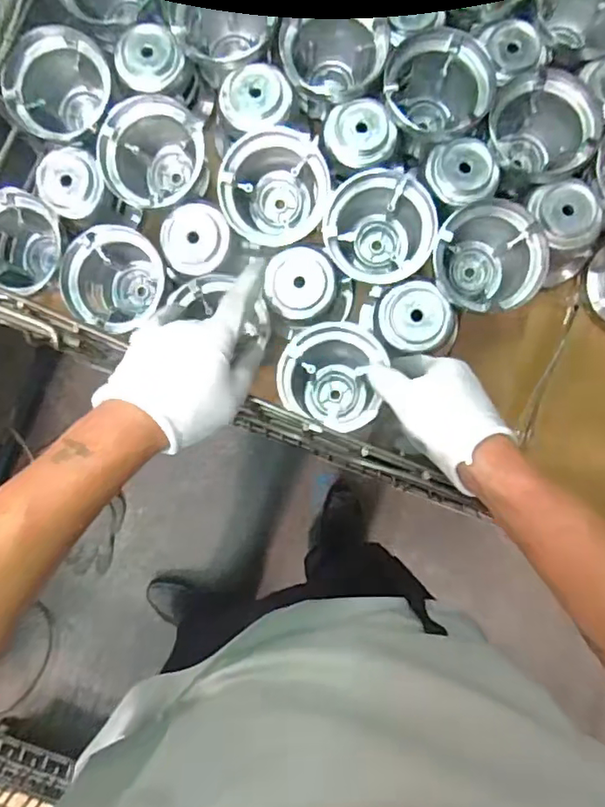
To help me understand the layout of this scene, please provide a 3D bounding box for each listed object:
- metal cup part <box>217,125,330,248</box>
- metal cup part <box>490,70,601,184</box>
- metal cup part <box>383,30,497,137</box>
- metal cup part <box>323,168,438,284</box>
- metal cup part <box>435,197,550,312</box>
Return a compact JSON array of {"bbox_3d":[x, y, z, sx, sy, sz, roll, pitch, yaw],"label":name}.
[{"bbox_3d":[-0.026,-0.199,0.508,0.092,0.061,0.092,-8,99,-1],"label":"metal cup part"},{"bbox_3d":[0.209,-0.238,0.516,0.089,0.070,0.088,0,85,1],"label":"metal cup part"},{"bbox_3d":[0.118,-0.274,0.516,0.094,0.064,0.093,8,85,2],"label":"metal cup part"},{"bbox_3d":[0.066,-0.150,0.515,0.094,0.081,0.091,-4,84,1],"label":"metal cup part"},{"bbox_3d":[0.160,-0.122,0.509,0.092,0.075,0.090,0,85,1],"label":"metal cup part"}]

